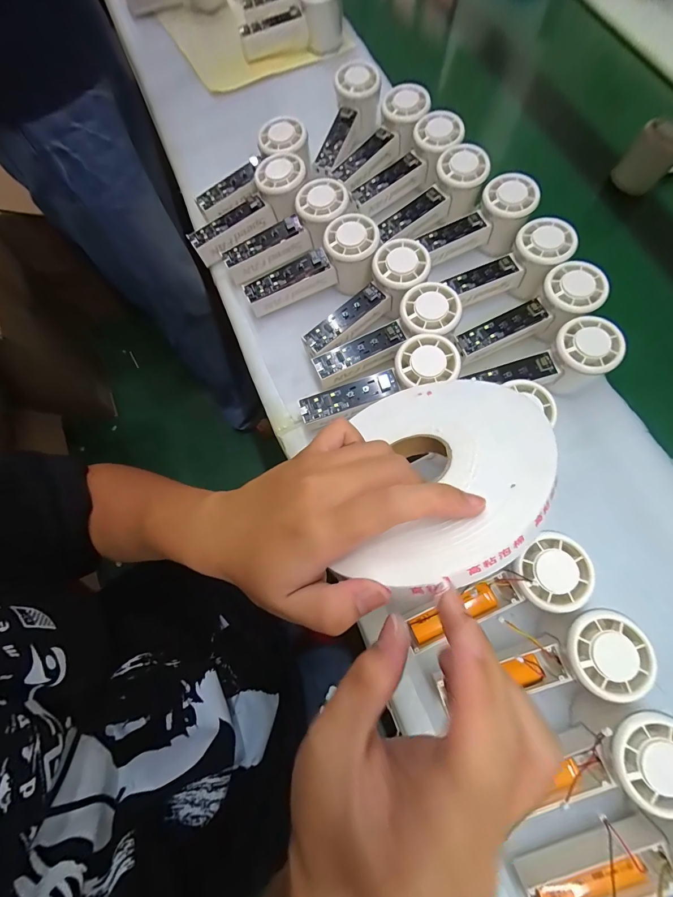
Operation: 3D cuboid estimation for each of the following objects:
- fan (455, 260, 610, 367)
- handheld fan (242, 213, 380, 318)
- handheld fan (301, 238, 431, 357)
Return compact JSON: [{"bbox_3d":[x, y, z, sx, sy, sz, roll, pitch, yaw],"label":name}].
[{"bbox_3d":[0.193,-0.127,0.364,0.151,0.052,0.052,-31,75,-9],"label":"fan"},{"bbox_3d":[-0.024,-0.189,0.392,0.148,0.052,0.058,-23,73,7],"label":"handheld fan"},{"bbox_3d":[0.032,-0.148,0.379,0.149,0.047,0.051,-41,77,2],"label":"handheld fan"}]

